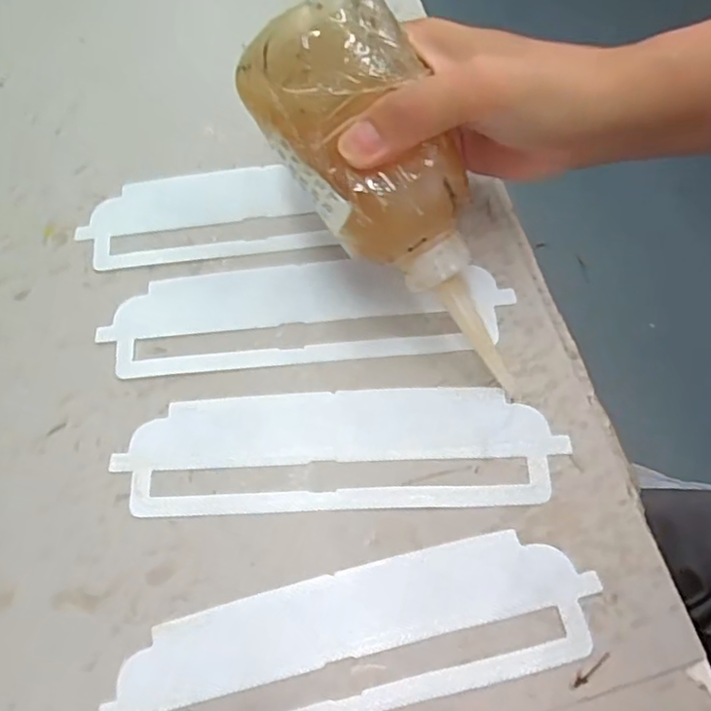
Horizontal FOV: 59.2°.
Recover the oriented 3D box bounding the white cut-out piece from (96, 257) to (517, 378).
[{"bbox_3d":[-0.025,-0.021,0.300,0.185,0.005,0.052,-4,69,1],"label":"white cut-out piece"}]

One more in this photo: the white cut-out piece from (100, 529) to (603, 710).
[{"bbox_3d":[-0.002,0.113,0.246,0.184,0.004,0.053,-14,69,-1],"label":"white cut-out piece"}]

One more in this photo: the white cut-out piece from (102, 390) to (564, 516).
[{"bbox_3d":[-0.008,0.041,0.274,0.184,0.004,0.051,-2,69,2],"label":"white cut-out piece"}]

